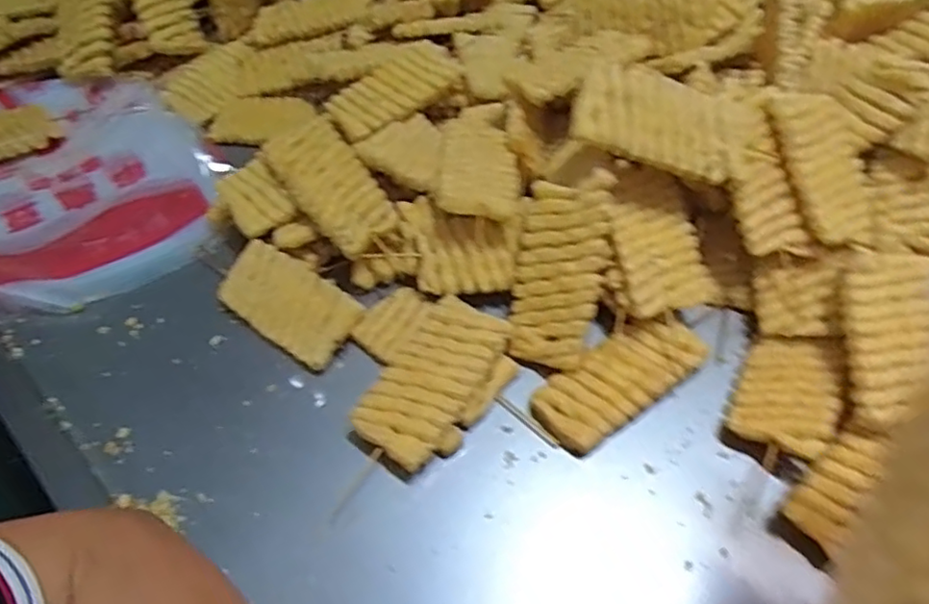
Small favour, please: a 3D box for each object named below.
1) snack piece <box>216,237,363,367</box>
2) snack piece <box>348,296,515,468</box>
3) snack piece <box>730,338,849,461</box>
[{"bbox_3d":[-0.175,-0.001,0.622,0.146,0.018,0.079,34,87,24],"label":"snack piece"},{"bbox_3d":[-0.027,0.066,0.558,0.077,0.015,0.151,30,63,13],"label":"snack piece"},{"bbox_3d":[0.273,0.074,0.531,0.079,0.011,0.106,4,53,41],"label":"snack piece"}]

